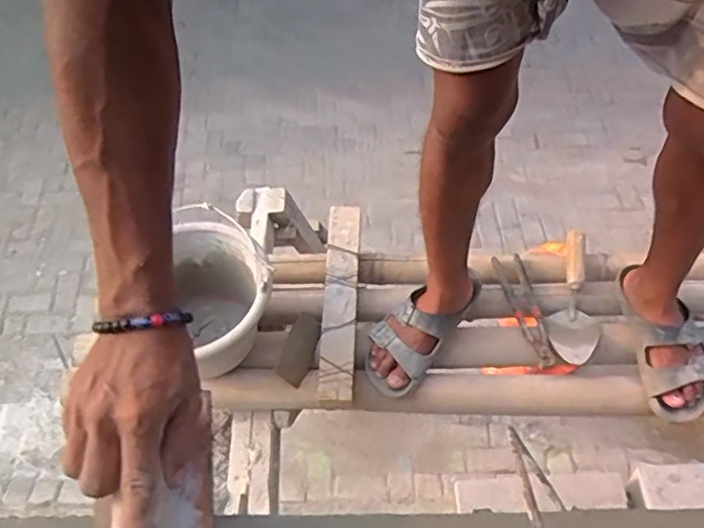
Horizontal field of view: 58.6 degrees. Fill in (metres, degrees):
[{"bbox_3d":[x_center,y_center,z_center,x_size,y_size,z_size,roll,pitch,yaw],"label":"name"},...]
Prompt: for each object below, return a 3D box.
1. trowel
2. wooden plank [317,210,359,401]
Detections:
[{"bbox_3d":[0.386,0.052,1.084,0.086,0.043,0.260,10,58,6],"label":"trowel"},{"bbox_3d":[-0.021,0.051,1.083,0.056,0.017,0.377,3,58,0],"label":"wooden plank"}]

